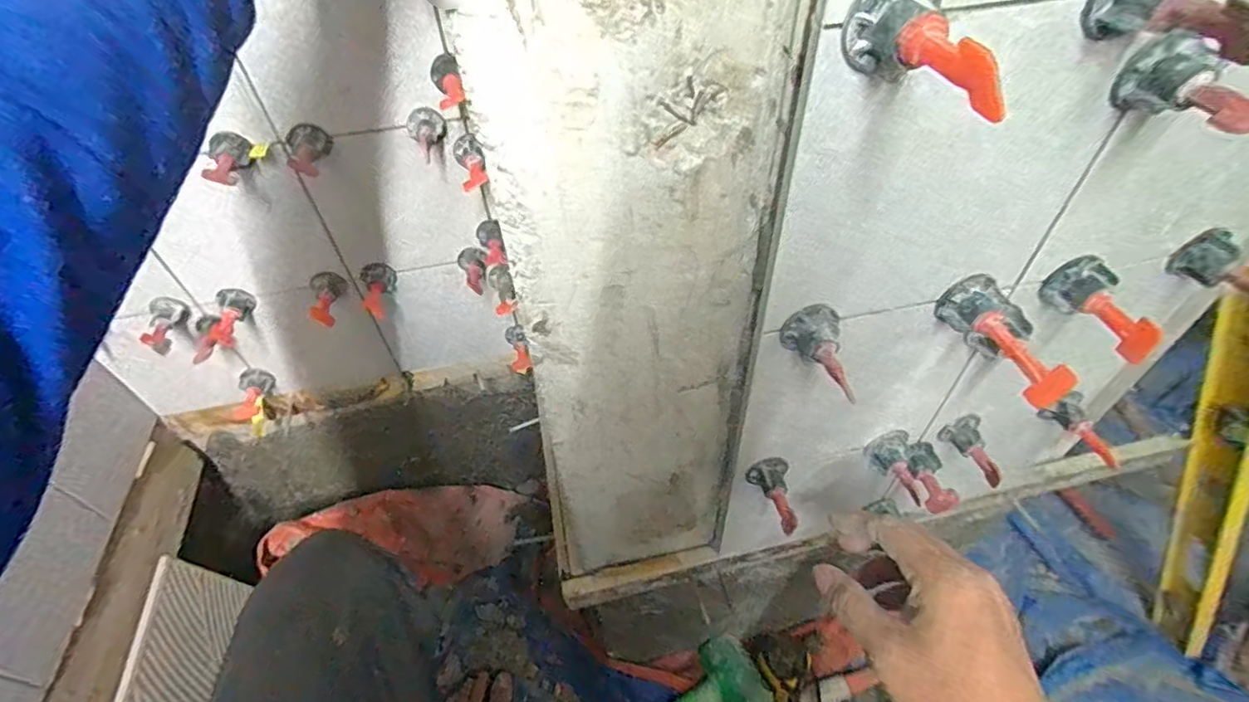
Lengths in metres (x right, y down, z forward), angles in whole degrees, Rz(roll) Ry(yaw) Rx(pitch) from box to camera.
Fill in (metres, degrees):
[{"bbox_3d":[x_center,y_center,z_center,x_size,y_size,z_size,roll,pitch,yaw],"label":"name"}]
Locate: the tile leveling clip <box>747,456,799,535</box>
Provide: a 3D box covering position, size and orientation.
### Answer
[{"bbox_3d":[0.110,0.103,0.401,0.030,0.027,0.047,-10,48,-6],"label":"tile leveling clip"}]

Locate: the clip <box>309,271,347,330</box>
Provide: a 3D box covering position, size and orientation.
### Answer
[{"bbox_3d":[-0.294,-0.052,0.563,0.032,0.029,0.053,-18,50,-13],"label":"clip"}]

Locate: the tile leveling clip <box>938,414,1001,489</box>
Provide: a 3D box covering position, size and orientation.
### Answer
[{"bbox_3d":[0.257,0.074,0.417,0.026,0.028,0.046,-6,48,-3],"label":"tile leveling clip"}]

